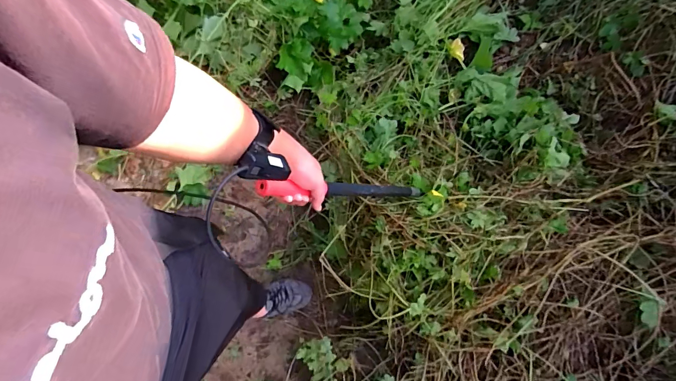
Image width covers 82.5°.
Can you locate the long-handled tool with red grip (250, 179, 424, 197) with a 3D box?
[{"bbox_3d":[0.036,0.001,0.741,0.039,0.467,0.028,-37,67,32],"label":"long-handled tool with red grip"}]

